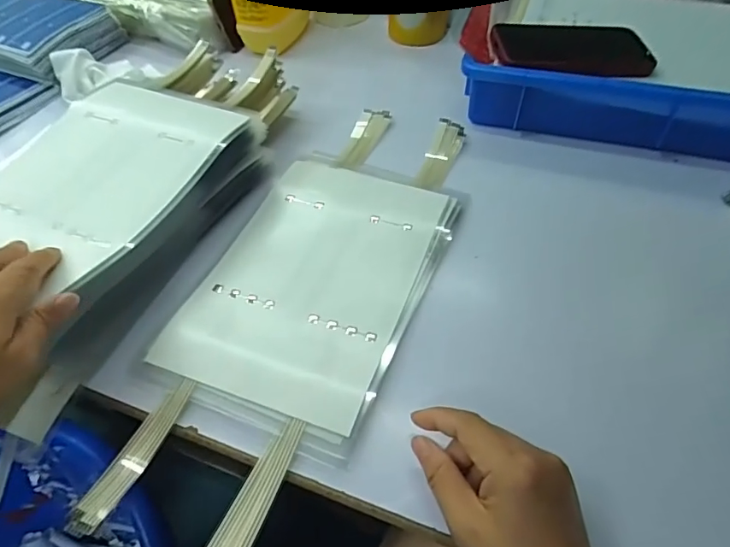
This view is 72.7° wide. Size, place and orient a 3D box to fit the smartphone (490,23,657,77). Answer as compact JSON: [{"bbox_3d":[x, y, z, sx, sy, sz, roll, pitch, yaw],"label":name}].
[{"bbox_3d":[0.235,-0.250,0.556,0.178,0.010,0.084,3,59,-4],"label":"smartphone"}]

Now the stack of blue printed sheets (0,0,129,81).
[{"bbox_3d":[-0.509,-0.354,0.706,0.281,0.049,0.160,20,54,17],"label":"stack of blue printed sheets"}]

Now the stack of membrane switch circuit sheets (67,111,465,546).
[{"bbox_3d":[-0.042,0.001,0.440,0.182,0.011,0.470,18,54,15],"label":"stack of membrane switch circuit sheets"}]

